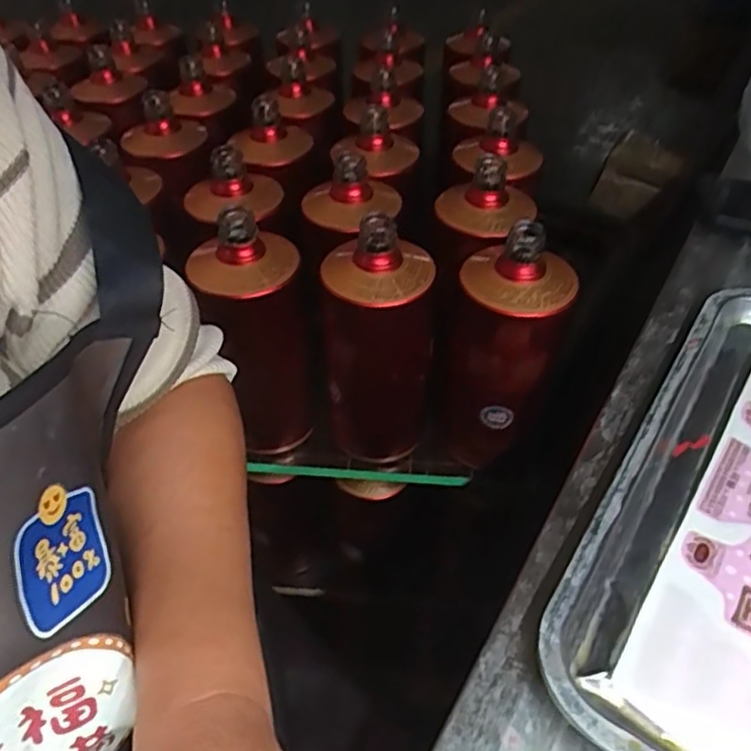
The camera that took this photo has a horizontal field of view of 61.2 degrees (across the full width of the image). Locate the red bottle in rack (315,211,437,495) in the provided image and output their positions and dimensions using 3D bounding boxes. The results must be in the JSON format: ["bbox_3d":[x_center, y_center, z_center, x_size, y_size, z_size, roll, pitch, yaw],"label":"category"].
[{"bbox_3d":[0.001,-0.002,0.507,0.079,0.243,0.072,-3,45,-1],"label":"red bottle in rack"}]

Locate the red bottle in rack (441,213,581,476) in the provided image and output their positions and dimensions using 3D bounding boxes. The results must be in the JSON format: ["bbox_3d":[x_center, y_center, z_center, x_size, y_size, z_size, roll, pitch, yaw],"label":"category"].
[{"bbox_3d":[0.095,-0.014,0.481,0.079,0.194,0.088,11,46,13],"label":"red bottle in rack"}]

